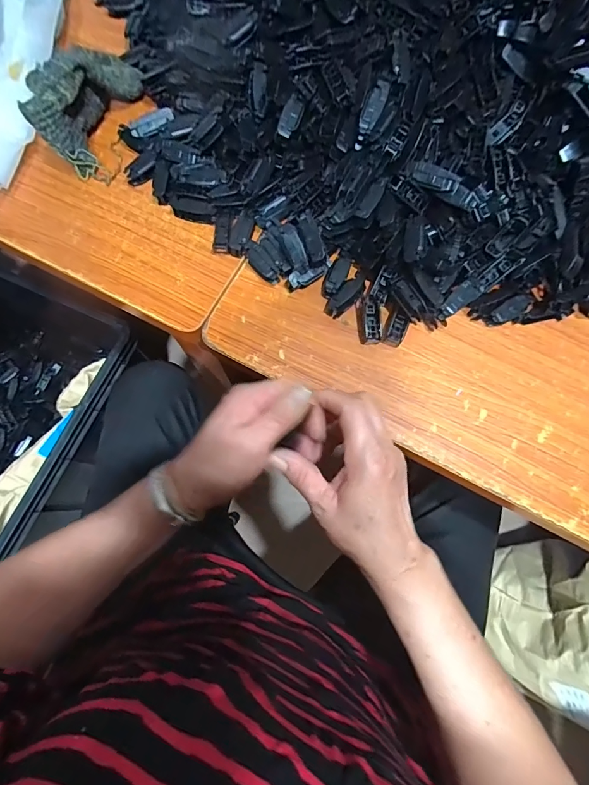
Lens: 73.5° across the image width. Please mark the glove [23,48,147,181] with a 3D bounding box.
[{"bbox_3d":[-0.220,-0.312,0.416,0.050,0.071,0.141,21,76,5],"label":"glove"}]

